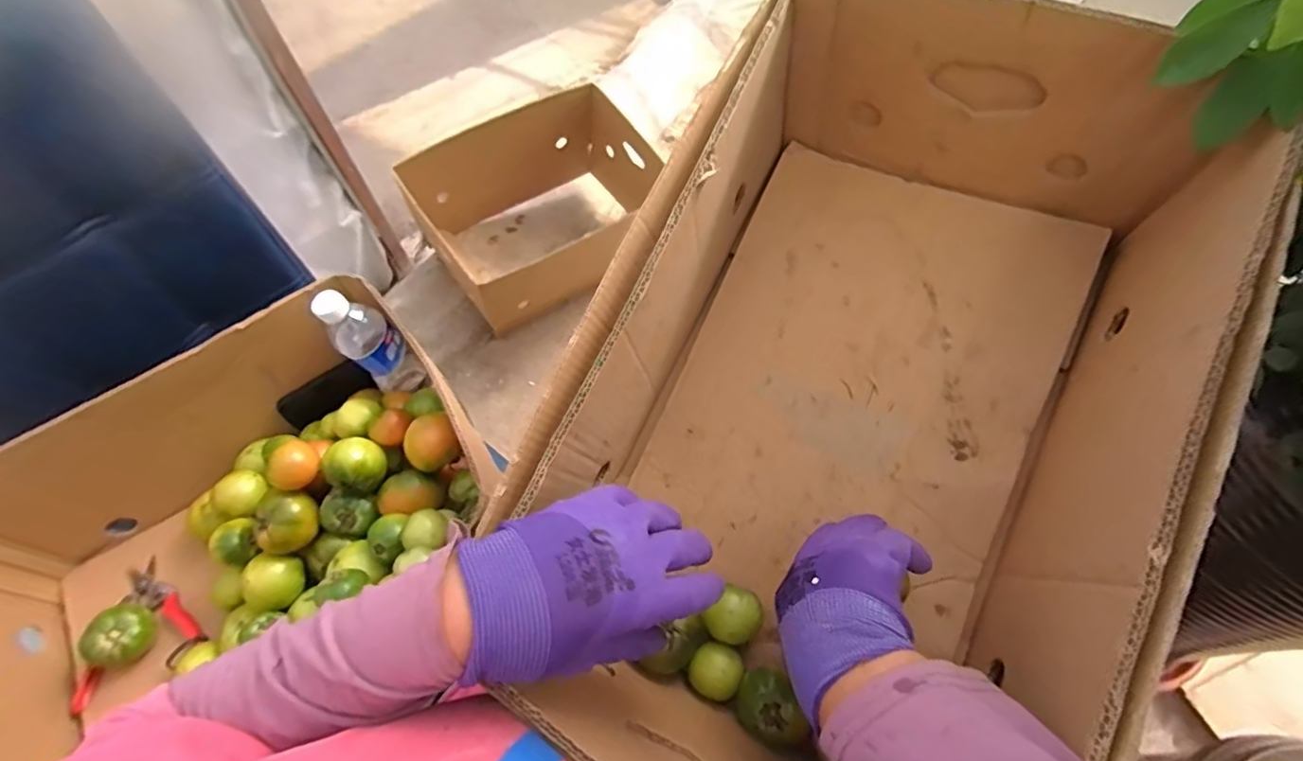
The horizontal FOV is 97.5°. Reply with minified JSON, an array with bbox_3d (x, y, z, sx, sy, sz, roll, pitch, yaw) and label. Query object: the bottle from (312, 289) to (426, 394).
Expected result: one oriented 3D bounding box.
[{"bbox_3d":[-0.316,-0.044,0.643,0.056,0.158,0.056,37,67,22],"label":"bottle"}]

